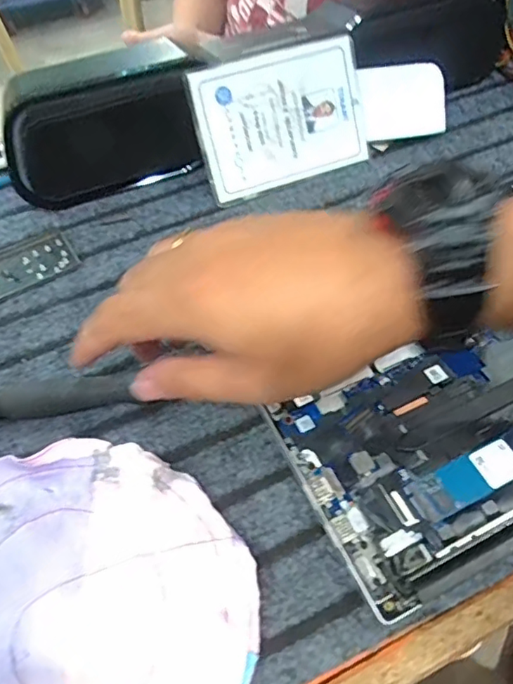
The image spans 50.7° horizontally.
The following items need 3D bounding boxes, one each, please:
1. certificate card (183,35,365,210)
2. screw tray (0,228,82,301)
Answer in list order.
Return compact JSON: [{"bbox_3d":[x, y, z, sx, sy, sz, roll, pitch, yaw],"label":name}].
[{"bbox_3d":[0.021,-0.172,0.416,0.131,0.094,0.006,-20,22,-11],"label":"certificate card"},{"bbox_3d":[-0.173,-0.054,0.389,0.081,0.005,0.046,-28,58,-17],"label":"screw tray"}]

